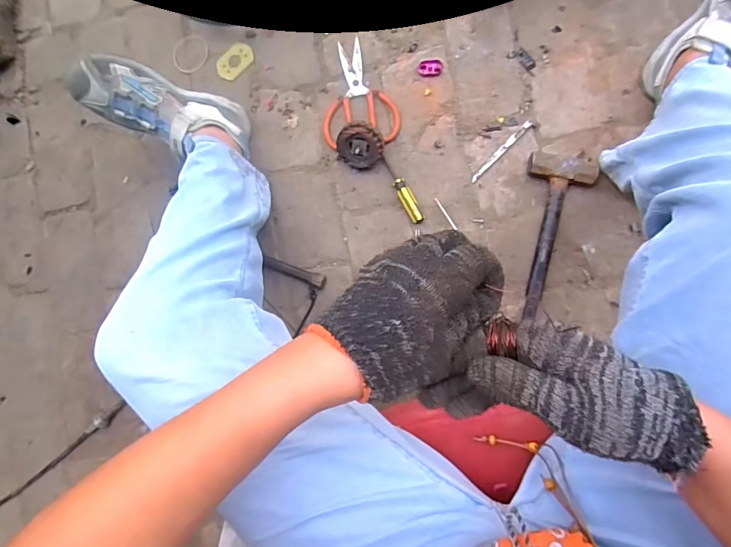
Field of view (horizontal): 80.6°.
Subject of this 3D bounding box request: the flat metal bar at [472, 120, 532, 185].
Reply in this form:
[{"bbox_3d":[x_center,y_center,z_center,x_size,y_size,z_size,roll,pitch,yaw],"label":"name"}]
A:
[{"bbox_3d":[0.227,-0.205,0.721,0.134,0.007,0.012,-45,77,8],"label":"flat metal bar"}]

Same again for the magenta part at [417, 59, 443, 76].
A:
[{"bbox_3d":[0.114,-0.360,0.750,0.041,0.005,0.027,-4,88,8],"label":"magenta part"}]

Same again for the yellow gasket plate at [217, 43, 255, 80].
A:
[{"bbox_3d":[-0.239,-0.391,0.793,0.076,0.004,0.049,-41,83,5],"label":"yellow gasket plate"}]

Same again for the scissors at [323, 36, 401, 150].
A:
[{"bbox_3d":[-0.012,-0.319,0.762,0.133,0.009,0.182,-5,88,8],"label":"scissors"}]

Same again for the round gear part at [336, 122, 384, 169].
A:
[{"bbox_3d":[-0.009,-0.218,0.724,0.074,0.026,0.077,15,129,-5],"label":"round gear part"}]

